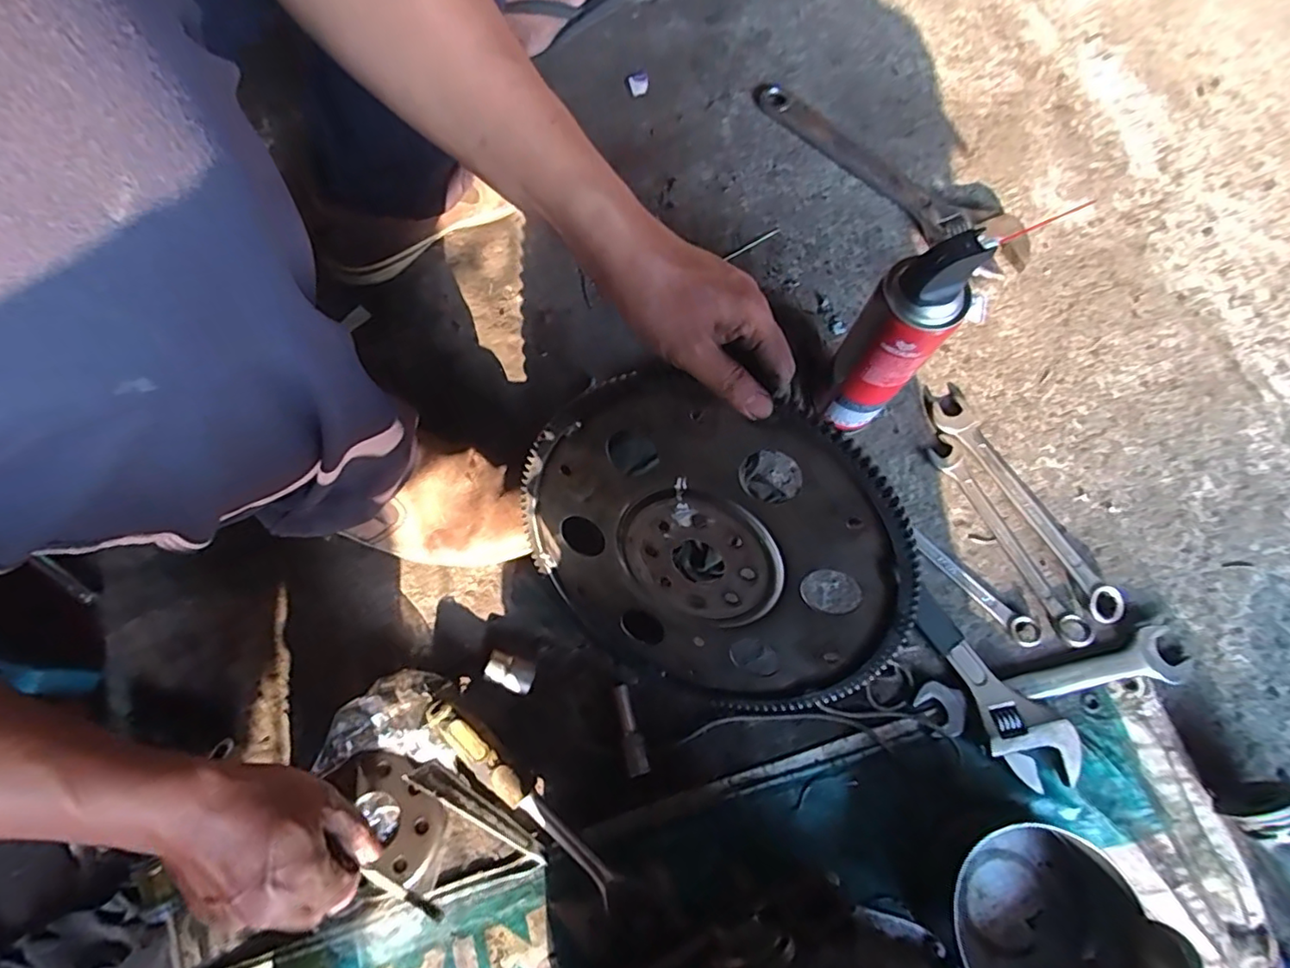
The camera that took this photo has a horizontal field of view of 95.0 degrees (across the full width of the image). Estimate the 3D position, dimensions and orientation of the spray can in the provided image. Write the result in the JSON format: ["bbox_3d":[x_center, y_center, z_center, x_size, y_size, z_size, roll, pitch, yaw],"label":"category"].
[{"bbox_3d":[0.194,-0.110,0.472,0.061,0.208,0.057,1,74,-3],"label":"spray can"}]

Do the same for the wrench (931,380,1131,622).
[{"bbox_3d":[0.362,0.015,0.575,0.043,0.010,0.263,-27,75,-7],"label":"wrench"}]

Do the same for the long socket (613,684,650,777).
[{"bbox_3d":[-0.013,0.215,0.518,0.020,0.013,0.074,-12,74,-3],"label":"long socket"}]

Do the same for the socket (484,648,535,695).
[{"bbox_3d":[-0.118,0.165,0.520,0.044,0.025,0.024,28,76,9],"label":"socket"}]

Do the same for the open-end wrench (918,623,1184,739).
[{"bbox_3d":[0.368,0.175,0.531,0.251,0.008,0.049,-11,74,-2],"label":"open-end wrench"}]

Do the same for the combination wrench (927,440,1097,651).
[{"bbox_3d":[0.345,0.052,0.566,0.031,0.011,0.220,-27,75,-7],"label":"combination wrench"}]

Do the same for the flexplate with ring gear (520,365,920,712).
[{"bbox_3d":[0.040,0.064,0.447,0.285,0.290,0.009,18,37,16],"label":"flexplate with ring gear"}]

